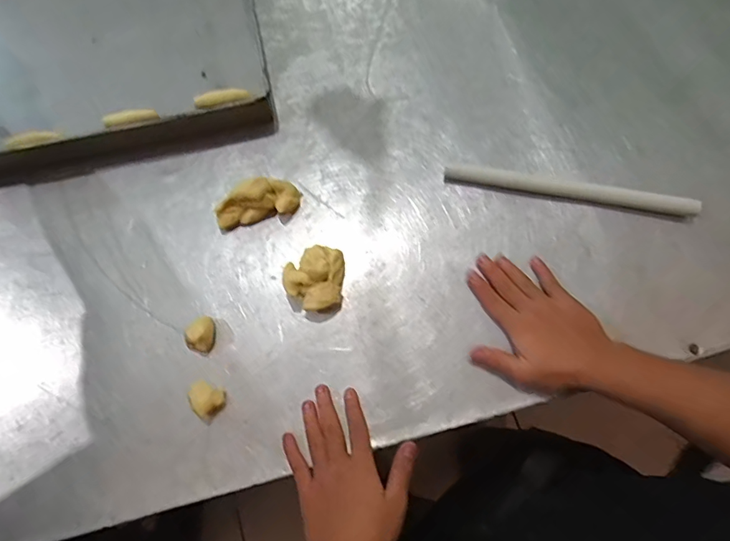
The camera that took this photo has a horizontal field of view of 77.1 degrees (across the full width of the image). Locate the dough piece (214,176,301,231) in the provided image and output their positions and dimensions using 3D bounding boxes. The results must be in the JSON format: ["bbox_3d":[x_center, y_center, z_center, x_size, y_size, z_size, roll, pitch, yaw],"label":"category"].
[{"bbox_3d":[-0.125,-0.080,0.532,0.095,0.048,0.039,-14,75,-3],"label":"dough piece"}]

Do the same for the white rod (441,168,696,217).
[{"bbox_3d":[0.242,-0.098,0.543,0.288,0.019,0.022,11,75,3],"label":"white rod"}]

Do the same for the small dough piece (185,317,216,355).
[{"bbox_3d":[-0.178,0.070,0.500,0.027,0.025,0.037,15,75,4],"label":"small dough piece"}]

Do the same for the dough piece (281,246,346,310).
[{"bbox_3d":[-0.055,0.009,0.505,0.061,0.043,0.070,3,75,1],"label":"dough piece"}]

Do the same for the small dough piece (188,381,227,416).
[{"bbox_3d":[-0.166,0.134,0.481,0.034,0.024,0.029,29,77,8],"label":"small dough piece"}]

